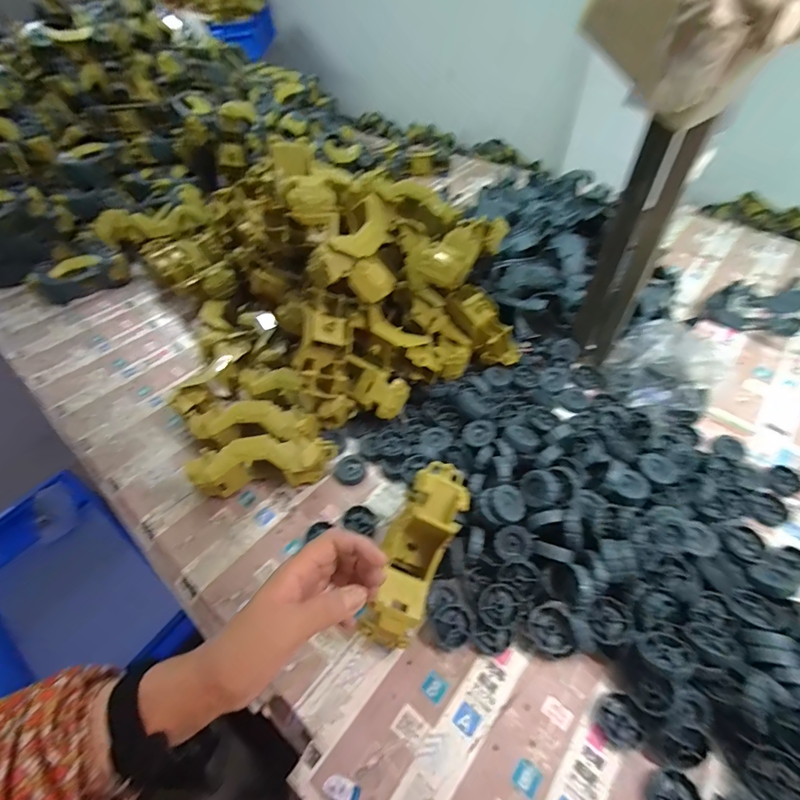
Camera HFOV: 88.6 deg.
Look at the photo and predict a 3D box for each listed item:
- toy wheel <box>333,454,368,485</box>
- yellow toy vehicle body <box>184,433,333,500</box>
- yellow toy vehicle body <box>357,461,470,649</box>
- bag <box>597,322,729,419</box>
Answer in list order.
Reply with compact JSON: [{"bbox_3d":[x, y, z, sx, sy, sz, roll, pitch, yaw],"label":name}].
[{"bbox_3d":[-0.063,0.089,0.525,0.040,0.009,0.040,-1,50,2],"label":"toy wheel"},{"bbox_3d":[-0.167,0.081,0.510,0.169,0.059,0.050,-7,50,-3],"label":"yellow toy vehicle body"},{"bbox_3d":[0.016,0.145,0.401,0.062,0.051,0.174,19,77,14],"label":"yellow toy vehicle body"},{"bbox_3d":[0.356,-0.041,0.555,0.134,0.081,0.107,31,58,25],"label":"bag"}]

